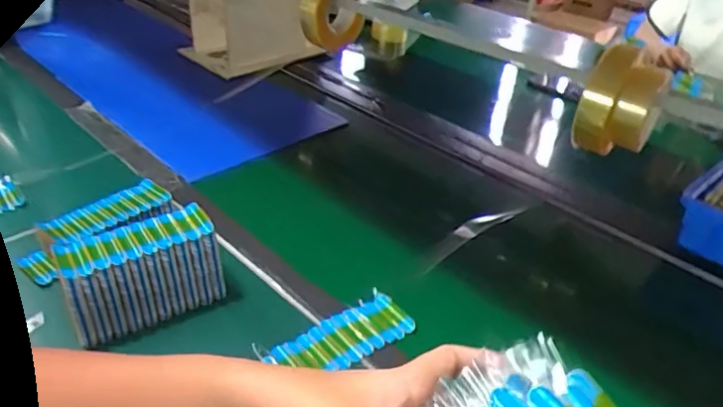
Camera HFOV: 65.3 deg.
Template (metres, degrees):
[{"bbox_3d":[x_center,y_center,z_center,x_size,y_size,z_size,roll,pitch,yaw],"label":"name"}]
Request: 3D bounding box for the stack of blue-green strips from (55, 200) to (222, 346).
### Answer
[{"bbox_3d":[-0.234,0.075,0.606,0.152,0.096,0.078,-23,43,-34],"label":"stack of blue-green strips"}]

